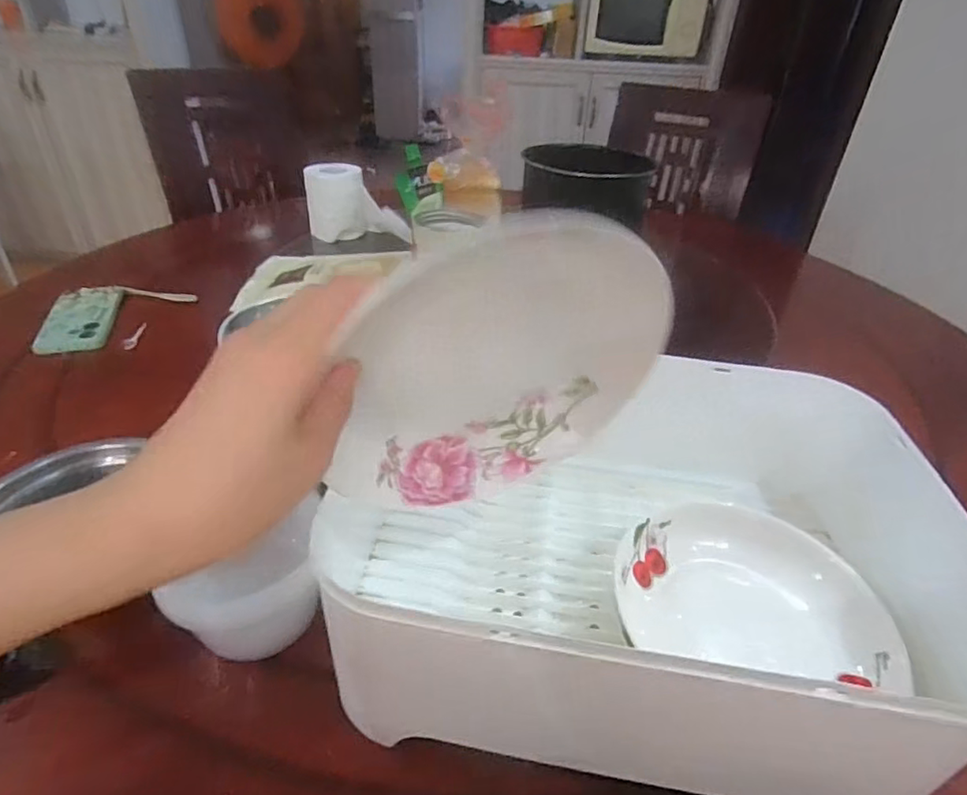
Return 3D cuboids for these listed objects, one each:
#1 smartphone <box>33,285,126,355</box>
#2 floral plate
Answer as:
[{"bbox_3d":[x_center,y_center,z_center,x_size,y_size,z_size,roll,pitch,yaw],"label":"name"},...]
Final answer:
[{"bbox_3d":[-0.547,-0.111,0.796,0.079,0.013,0.173,0,38,-23],"label":"smartphone"},{"bbox_3d":[0.012,-0.014,0.314,0.170,0.187,0.031,-2,49,-22],"label":"floral plate"}]

